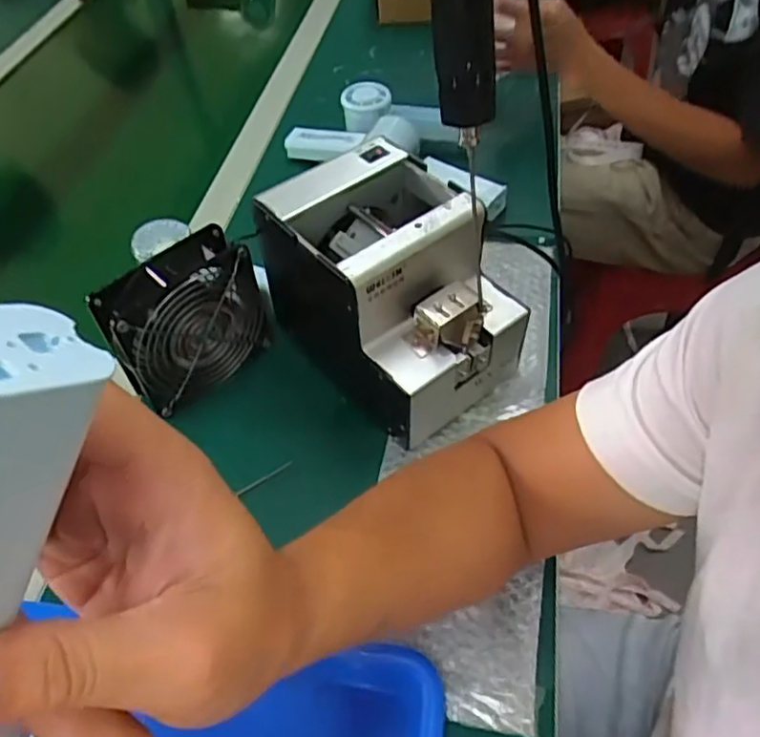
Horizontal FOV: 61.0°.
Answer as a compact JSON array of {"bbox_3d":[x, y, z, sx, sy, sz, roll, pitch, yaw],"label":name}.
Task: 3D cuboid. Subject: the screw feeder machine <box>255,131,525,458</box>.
[{"bbox_3d":[0.010,-0.063,0.507,0.126,0.149,0.183,-36,57,-23],"label":"screw feeder machine"}]

